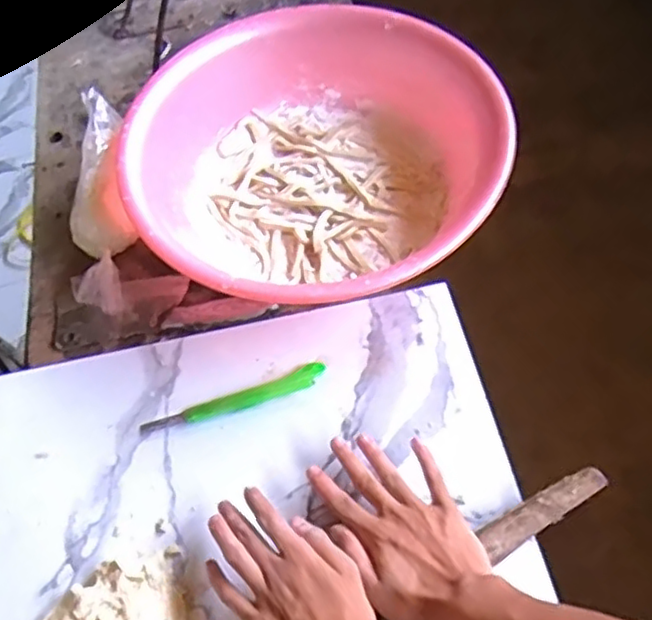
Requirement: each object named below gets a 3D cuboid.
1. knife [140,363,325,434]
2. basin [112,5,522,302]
[{"bbox_3d":[-0.091,0.092,0.668,0.186,0.010,0.026,-19,58,-8],"label":"knife"},{"bbox_3d":[-0.010,-0.163,0.764,0.404,0.117,0.408,-2,57,3],"label":"basin"}]

